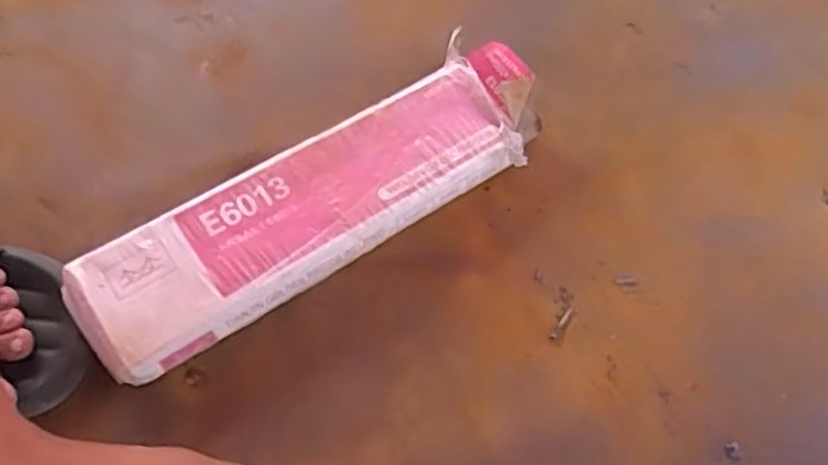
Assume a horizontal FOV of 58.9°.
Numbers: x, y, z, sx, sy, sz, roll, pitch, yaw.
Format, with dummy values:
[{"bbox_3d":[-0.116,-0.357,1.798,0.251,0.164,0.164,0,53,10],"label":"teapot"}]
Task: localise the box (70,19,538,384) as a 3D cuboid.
[{"bbox_3d":[-0.058,-0.019,0.500,0.338,0.047,0.097,-35,70,-17],"label":"box"}]

